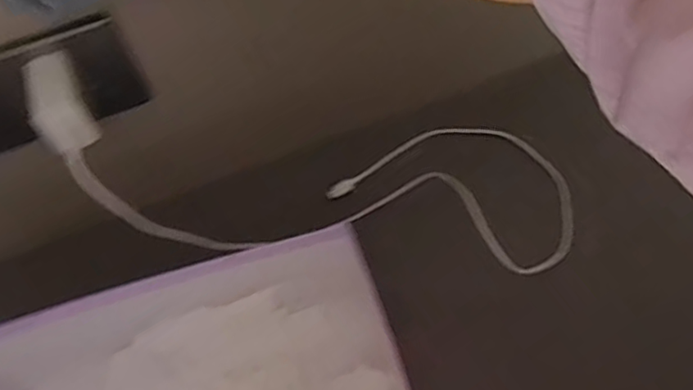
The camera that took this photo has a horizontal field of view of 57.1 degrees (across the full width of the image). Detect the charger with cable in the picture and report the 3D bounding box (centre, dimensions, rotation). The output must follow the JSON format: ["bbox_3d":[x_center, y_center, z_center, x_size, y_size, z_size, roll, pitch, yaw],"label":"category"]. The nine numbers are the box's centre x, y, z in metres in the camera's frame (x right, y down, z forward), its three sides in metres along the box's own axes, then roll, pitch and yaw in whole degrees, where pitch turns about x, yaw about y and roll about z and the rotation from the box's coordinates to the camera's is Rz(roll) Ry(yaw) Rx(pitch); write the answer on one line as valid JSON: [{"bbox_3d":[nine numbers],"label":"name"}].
[{"bbox_3d":[-0.015,-0.001,0.528,0.440,0.111,0.177,-1,53,-28],"label":"charger with cable"}]

